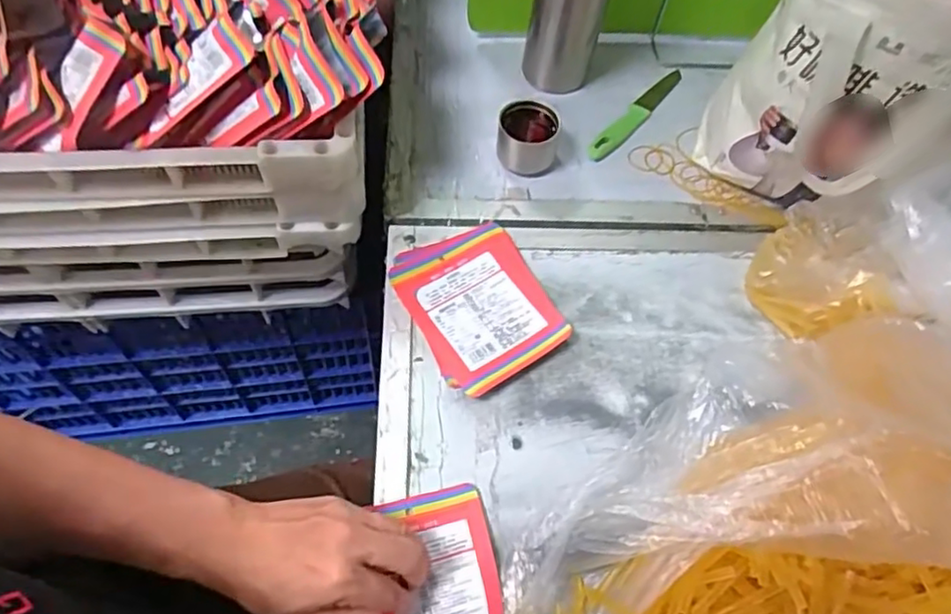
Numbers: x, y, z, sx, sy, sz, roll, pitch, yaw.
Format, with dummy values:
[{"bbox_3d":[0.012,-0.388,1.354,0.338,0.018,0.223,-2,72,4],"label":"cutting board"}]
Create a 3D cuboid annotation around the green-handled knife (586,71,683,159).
[{"bbox_3d":[0.182,-0.218,0.720,0.028,0.008,0.167,38,65,16],"label":"green-handled knife"}]

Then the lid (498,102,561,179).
[{"bbox_3d":[0.054,-0.173,0.658,0.061,0.061,0.048,13,60,3],"label":"lid"}]

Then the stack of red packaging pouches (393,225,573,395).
[{"bbox_3d":[0.003,-0.004,0.579,0.119,0.018,0.148,-27,66,-18],"label":"stack of red packaging pouches"}]

